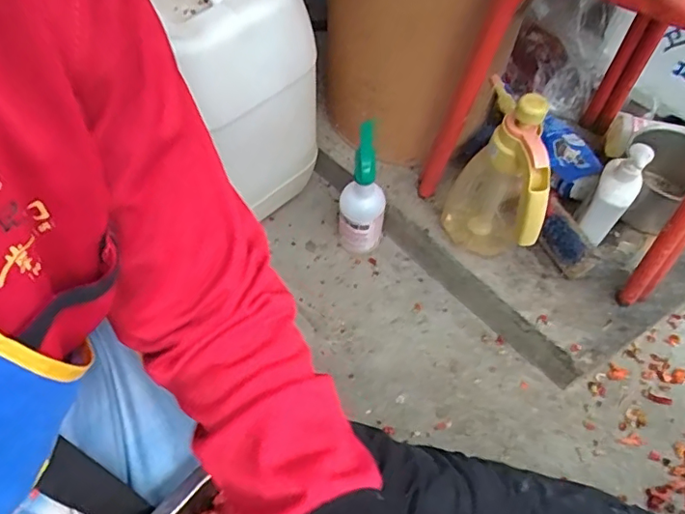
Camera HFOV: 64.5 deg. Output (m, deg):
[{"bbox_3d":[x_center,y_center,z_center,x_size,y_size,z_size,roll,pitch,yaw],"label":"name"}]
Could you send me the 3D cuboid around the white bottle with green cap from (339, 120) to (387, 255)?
[{"bbox_3d":[0.031,-0.095,0.865,0.074,0.243,0.064,4,56,2],"label":"white bottle with green cap"}]

